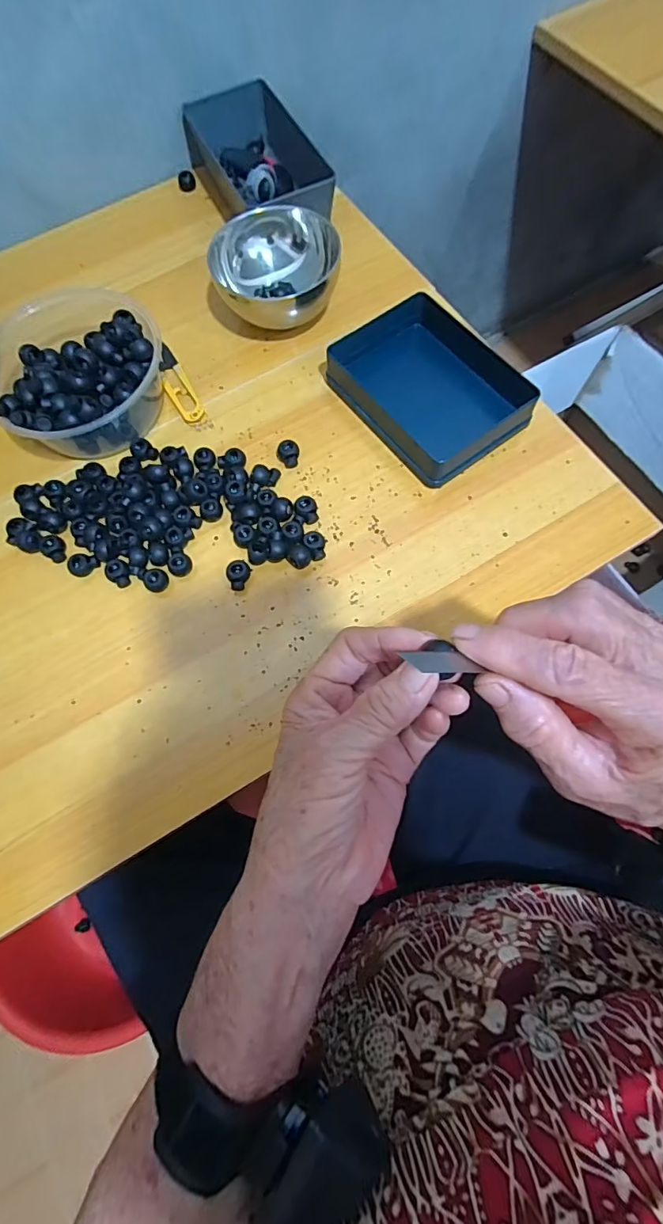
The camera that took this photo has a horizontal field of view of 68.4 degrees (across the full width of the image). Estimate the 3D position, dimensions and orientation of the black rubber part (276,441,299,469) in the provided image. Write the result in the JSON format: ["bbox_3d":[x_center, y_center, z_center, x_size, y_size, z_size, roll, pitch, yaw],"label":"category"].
[{"bbox_3d":[-0.035,-0.129,0.402,0.018,0.011,0.020,-11,71,-1],"label":"black rubber part"}]

